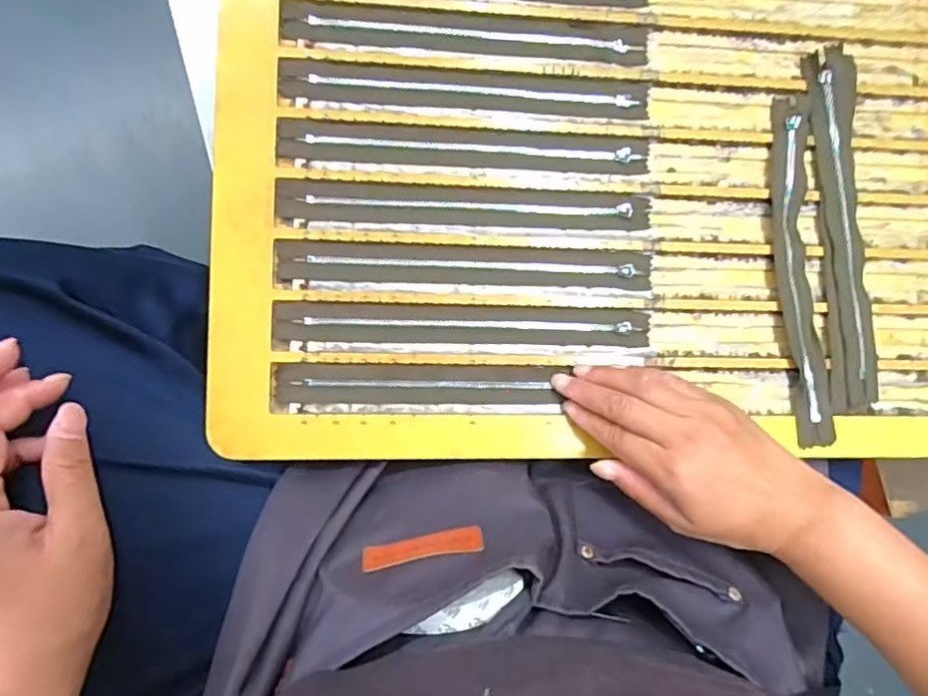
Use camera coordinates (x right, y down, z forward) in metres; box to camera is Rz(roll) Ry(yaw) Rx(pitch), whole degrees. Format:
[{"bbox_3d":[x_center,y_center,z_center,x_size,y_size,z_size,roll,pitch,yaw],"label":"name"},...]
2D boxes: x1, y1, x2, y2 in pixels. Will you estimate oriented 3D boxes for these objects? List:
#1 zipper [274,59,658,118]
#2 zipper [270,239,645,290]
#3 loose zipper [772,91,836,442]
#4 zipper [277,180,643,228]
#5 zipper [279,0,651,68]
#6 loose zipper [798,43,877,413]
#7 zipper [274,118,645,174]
[{"bbox_3d":[0.004,-0.180,0.421,0.255,0.004,0.031,0,87,-6],"label":"zipper"},{"bbox_3d":[0.004,-0.056,0.414,0.255,0.006,0.026,1,87,-6],"label":"zipper"},{"bbox_3d":[0.243,-0.056,0.435,0.034,0.007,0.250,-3,88,-6],"label":"loose zipper"},{"bbox_3d":[0.004,-0.098,0.414,0.254,0.004,0.028,0,87,-6],"label":"zipper"},{"bbox_3d":[0.004,-0.221,0.424,0.256,0.006,0.028,1,95,-7],"label":"zipper"},{"bbox_3d":[0.275,-0.086,0.435,0.036,0.017,0.258,-5,88,-6],"label":"loose zipper"},{"bbox_3d":[0.003,-0.139,0.419,0.255,0.006,0.028,0,87,-6],"label":"zipper"}]

